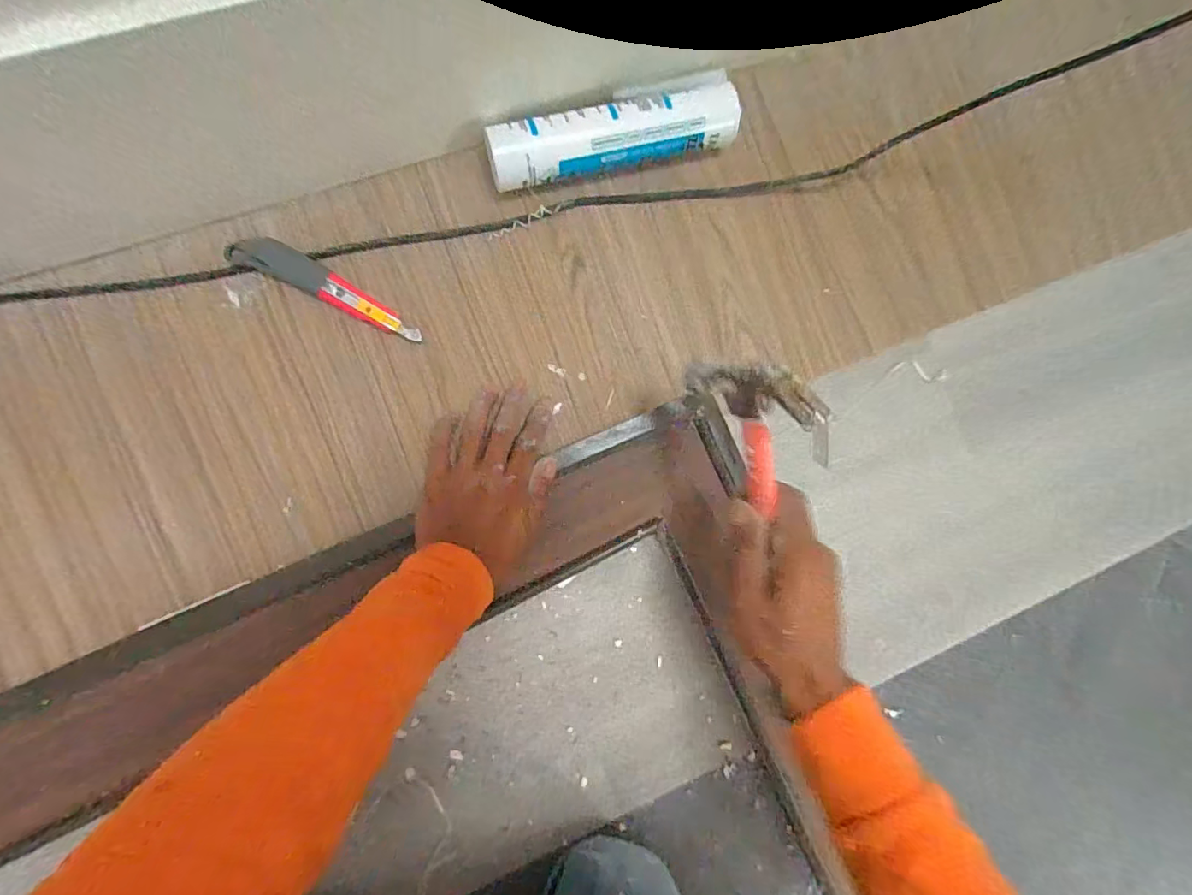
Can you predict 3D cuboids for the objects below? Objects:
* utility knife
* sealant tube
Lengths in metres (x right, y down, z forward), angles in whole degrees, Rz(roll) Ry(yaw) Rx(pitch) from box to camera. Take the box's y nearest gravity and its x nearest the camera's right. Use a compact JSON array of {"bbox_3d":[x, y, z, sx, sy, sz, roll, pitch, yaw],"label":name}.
[{"bbox_3d":[-0.215,-0.131,0.422,0.152,0.016,0.029,24,87,-8],"label":"utility knife"},{"bbox_3d":[0.015,-0.262,0.440,0.212,0.046,0.054,-17,93,-8],"label":"sealant tube"}]

